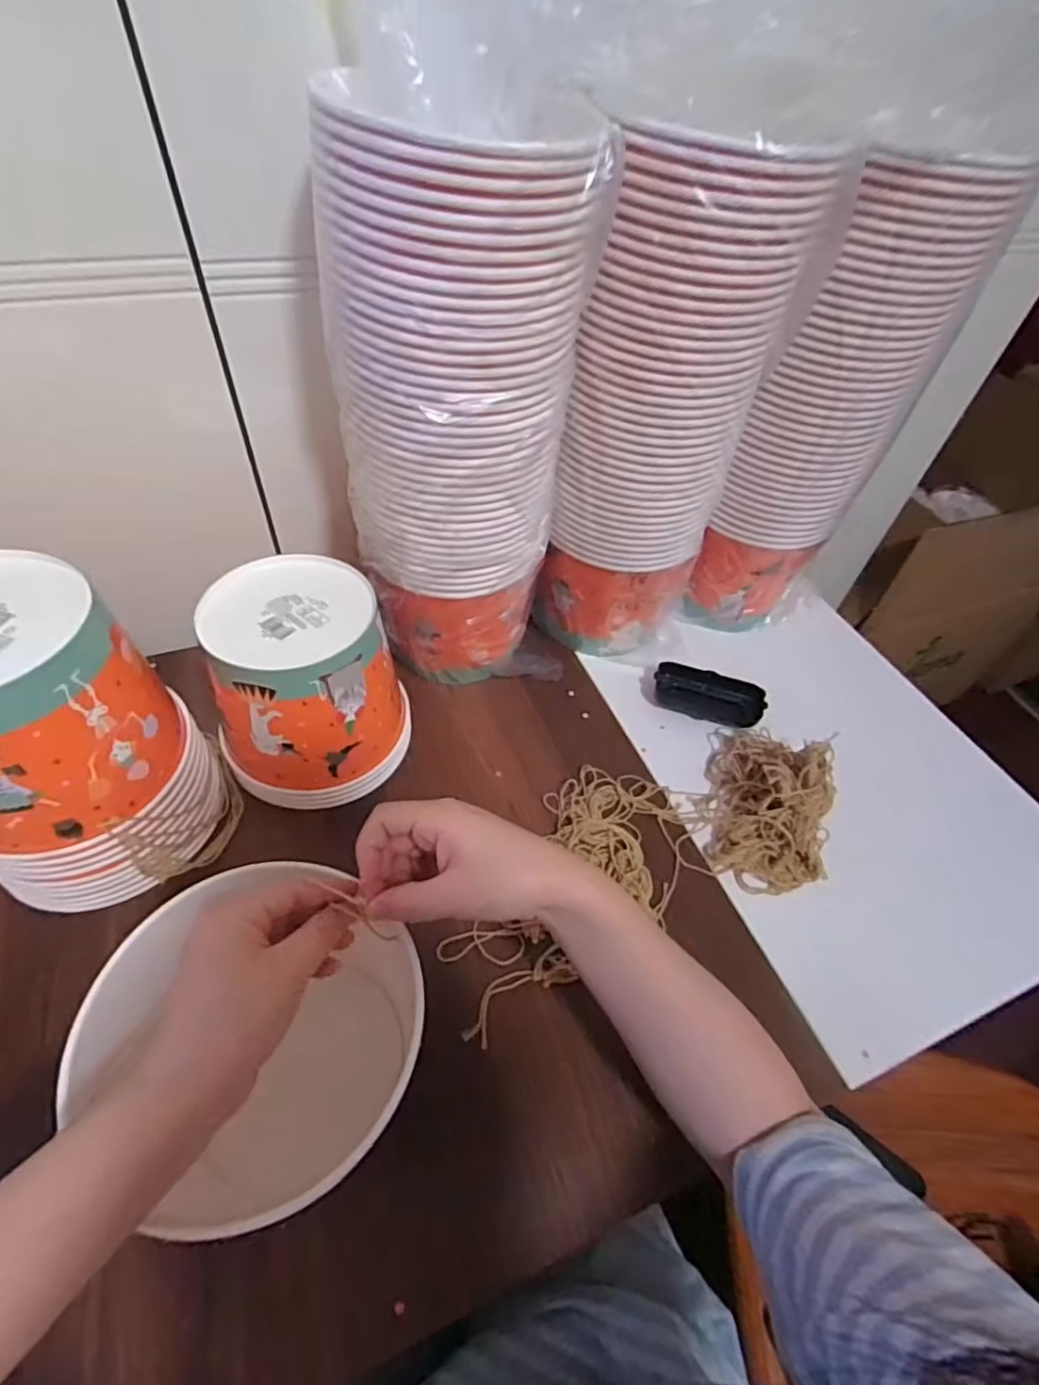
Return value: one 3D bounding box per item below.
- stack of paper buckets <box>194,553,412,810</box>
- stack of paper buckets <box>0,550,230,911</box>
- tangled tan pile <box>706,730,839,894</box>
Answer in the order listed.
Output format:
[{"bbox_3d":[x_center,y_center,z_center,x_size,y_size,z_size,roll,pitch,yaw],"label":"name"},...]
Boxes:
[{"bbox_3d":[-0.175,-0.006,0.511,0.150,0.157,0.145,-14,53,-16],"label":"stack of paper buckets"},{"bbox_3d":[-0.316,0.034,0.418,0.144,0.206,0.150,39,58,24],"label":"stack of paper buckets"},{"bbox_3d":[0.221,0.085,0.528,0.102,0.073,0.152,12,51,4],"label":"tangled tan pile"}]

